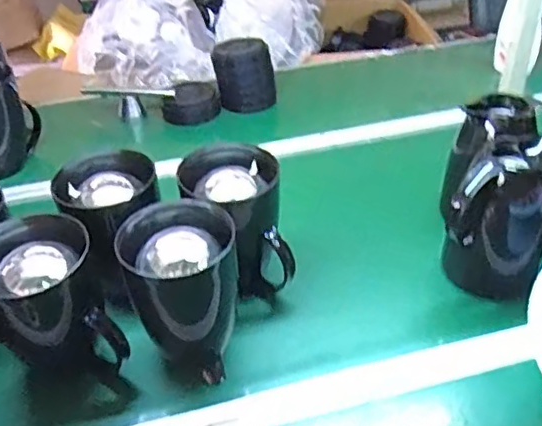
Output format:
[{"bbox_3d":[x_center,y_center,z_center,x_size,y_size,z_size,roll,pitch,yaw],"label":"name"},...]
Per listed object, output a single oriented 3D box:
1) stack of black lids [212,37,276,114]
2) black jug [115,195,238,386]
[{"bbox_3d":[-0.058,-0.309,1.246,0.128,0.133,0.134,-4,37,-3],"label":"stack of black lids"},{"bbox_3d":[-0.104,0.094,0.691,0.125,0.188,0.131,-10,38,-10],"label":"black jug"}]

